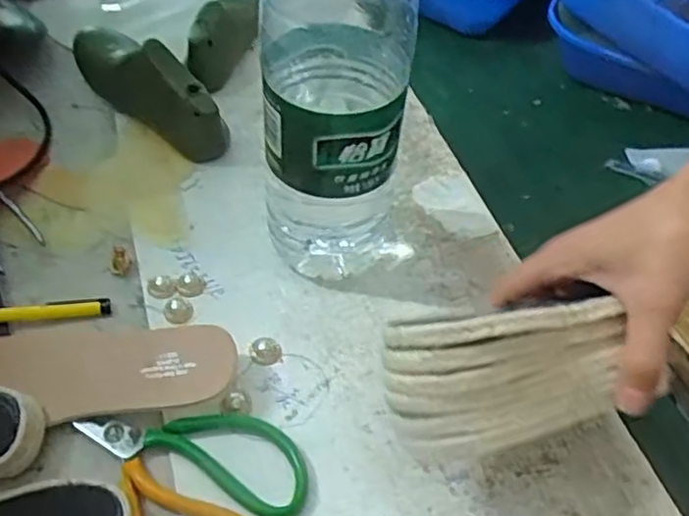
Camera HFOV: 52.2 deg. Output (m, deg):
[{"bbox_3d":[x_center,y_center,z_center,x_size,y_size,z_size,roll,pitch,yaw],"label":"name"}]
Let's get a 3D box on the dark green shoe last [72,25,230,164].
[{"bbox_3d":[-0.180,-0.159,0.621,0.058,0.069,0.191,-31,59,-24],"label":"dark green shoe last"}]

